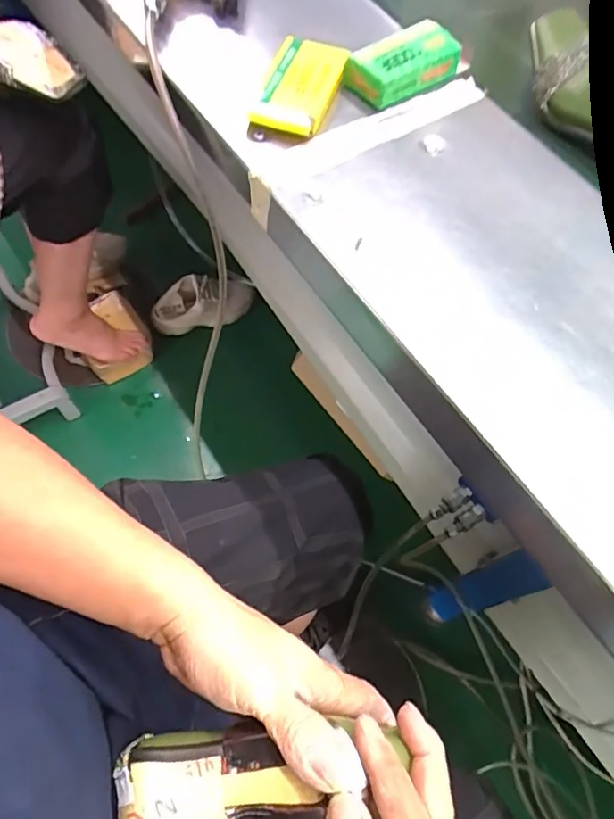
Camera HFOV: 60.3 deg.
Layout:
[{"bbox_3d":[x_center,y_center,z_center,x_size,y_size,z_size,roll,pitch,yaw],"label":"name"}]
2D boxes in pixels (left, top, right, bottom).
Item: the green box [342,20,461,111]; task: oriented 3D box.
[{"bbox_3d":[0.085,-0.315,0.487,0.112,0.031,0.050,-35,70,-18],"label":"green box"}]

